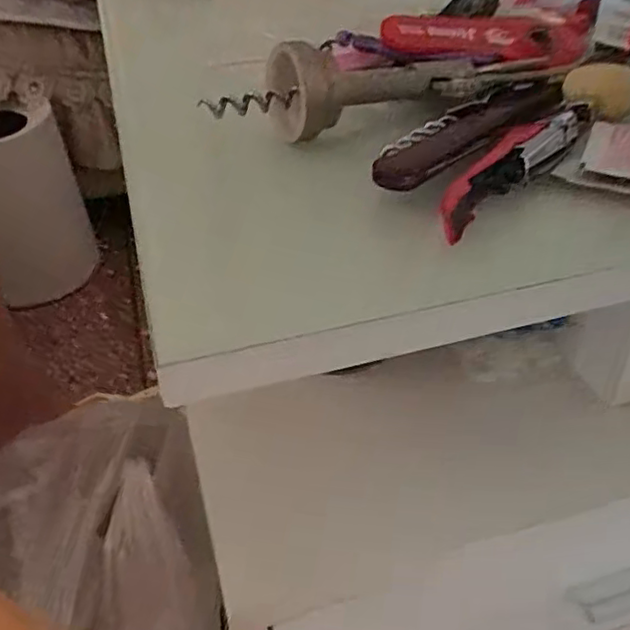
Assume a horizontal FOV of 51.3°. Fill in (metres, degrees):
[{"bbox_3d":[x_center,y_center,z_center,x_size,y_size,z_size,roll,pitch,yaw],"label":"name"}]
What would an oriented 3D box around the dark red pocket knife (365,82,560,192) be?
[{"bbox_3d":[0.059,-0.074,0.259,0.026,0.011,0.117,28,48,33],"label":"dark red pocket knife"}]

